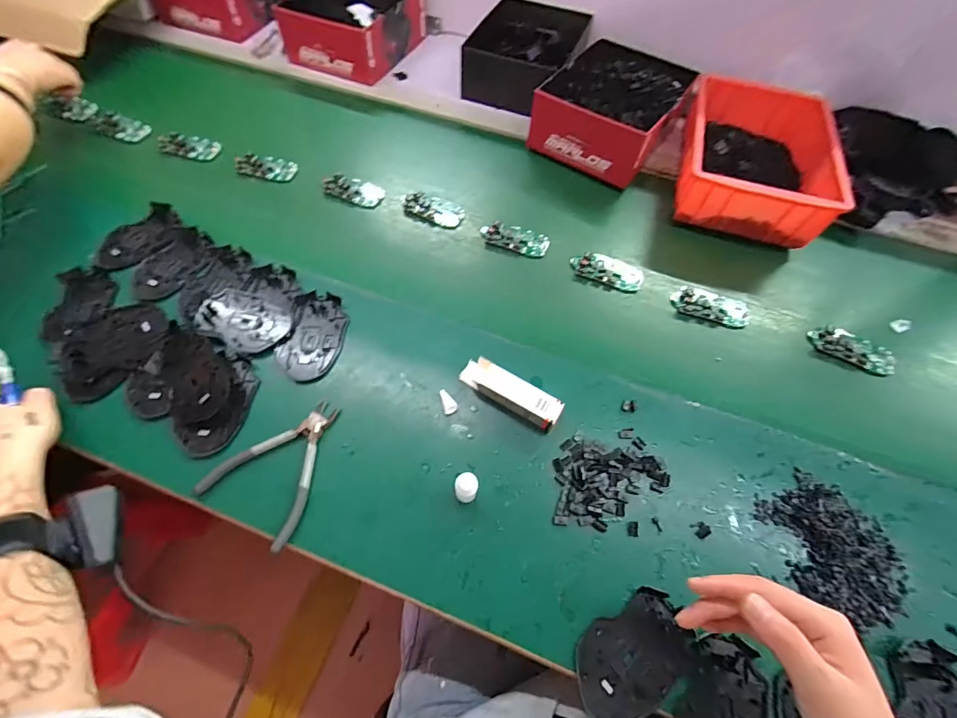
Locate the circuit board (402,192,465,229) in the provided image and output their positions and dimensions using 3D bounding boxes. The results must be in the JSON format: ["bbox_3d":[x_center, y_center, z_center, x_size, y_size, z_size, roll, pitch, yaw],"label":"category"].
[{"bbox_3d":[-0.069,-0.228,0.620,0.096,0.007,0.045,22,63,8],"label":"circuit board"}]

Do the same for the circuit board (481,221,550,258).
[{"bbox_3d":[0.053,-0.176,0.595,0.099,0.013,0.040,17,62,5],"label":"circuit board"}]

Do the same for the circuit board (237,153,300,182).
[{"bbox_3d":[-0.336,-0.305,0.647,0.093,0.008,0.050,11,62,2],"label":"circuit board"}]

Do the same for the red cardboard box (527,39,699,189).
[{"bbox_3d":[0.223,-0.422,0.685,0.200,0.084,0.233,30,64,12],"label":"red cardboard box"}]

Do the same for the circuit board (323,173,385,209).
[{"bbox_3d":[-0.193,-0.261,0.630,0.099,0.010,0.044,18,62,6],"label":"circuit board"}]

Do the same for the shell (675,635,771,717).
[{"bbox_3d":[0.211,0.299,0.347,0.073,0.009,0.106,17,62,5],"label":"shell"}]

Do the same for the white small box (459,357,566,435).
[{"bbox_3d":[0.036,0.037,0.462,0.117,0.032,0.032,32,64,13],"label":"white small box"}]

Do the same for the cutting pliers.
[{"bbox_3d":[-0.201,0.107,0.428,0.109,0.010,0.140,32,64,13],"label":"cutting pliers"}]

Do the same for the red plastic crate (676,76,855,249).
[{"bbox_3d":[0.424,-0.316,0.635,0.196,0.102,0.307,19,62,6],"label":"red plastic crate"}]

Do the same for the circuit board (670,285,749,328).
[{"bbox_3d":[0.315,-0.072,0.548,0.101,0.019,0.042,17,62,6],"label":"circuit board"}]

